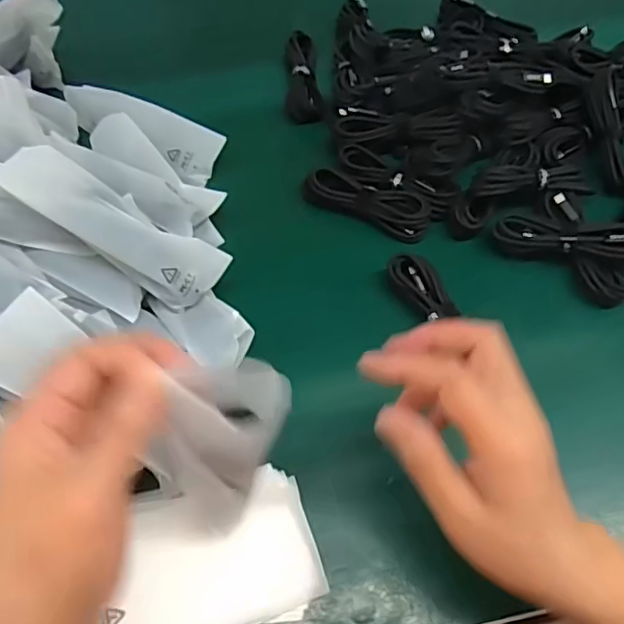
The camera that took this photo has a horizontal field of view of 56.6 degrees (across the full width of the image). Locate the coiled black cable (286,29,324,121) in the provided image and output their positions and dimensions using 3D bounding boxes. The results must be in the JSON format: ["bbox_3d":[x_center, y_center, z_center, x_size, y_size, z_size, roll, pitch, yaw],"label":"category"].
[{"bbox_3d":[-0.010,-0.228,0.561,0.032,0.018,0.104,-6,61,-3],"label":"coiled black cable"}]

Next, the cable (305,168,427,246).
[{"bbox_3d":[0.046,-0.093,0.488,0.108,0.022,0.034,22,63,12],"label":"cable"}]

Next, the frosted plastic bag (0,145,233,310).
[{"bbox_3d":[-0.133,-0.057,0.399,0.149,0.029,0.045,34,60,-21],"label":"frosted plastic bag"}]

